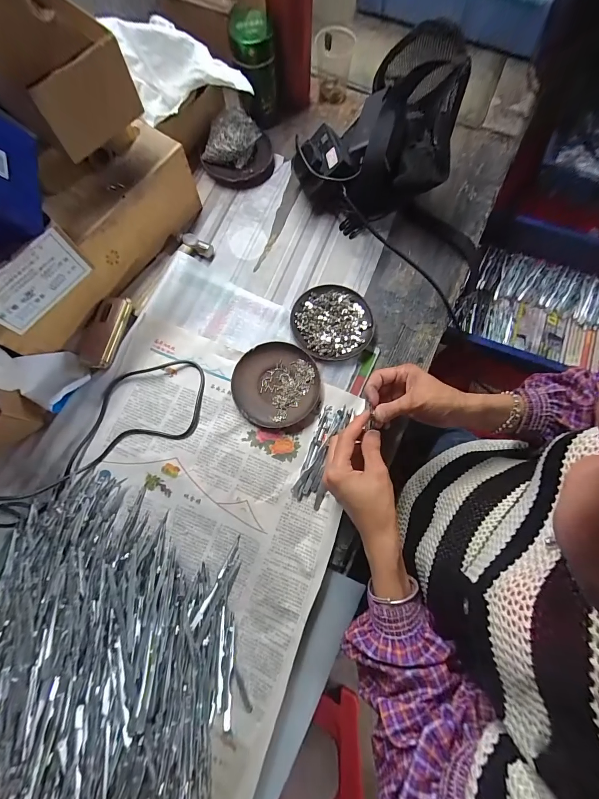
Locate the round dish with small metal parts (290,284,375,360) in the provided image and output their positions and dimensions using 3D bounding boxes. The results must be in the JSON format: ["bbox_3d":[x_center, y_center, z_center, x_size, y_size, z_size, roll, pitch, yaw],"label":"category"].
[{"bbox_3d":[0.048,-0.112,0.472,0.113,0.014,0.115,0,75,0],"label":"round dish with small metal parts"}]

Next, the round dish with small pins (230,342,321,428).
[{"bbox_3d":[-0.033,-0.020,0.448,0.115,0.013,0.113,0,75,0],"label":"round dish with small pins"}]

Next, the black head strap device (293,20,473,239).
[{"bbox_3d":[0.115,-0.402,0.489,0.200,0.151,0.248,10,76,3],"label":"black head strap device"}]

